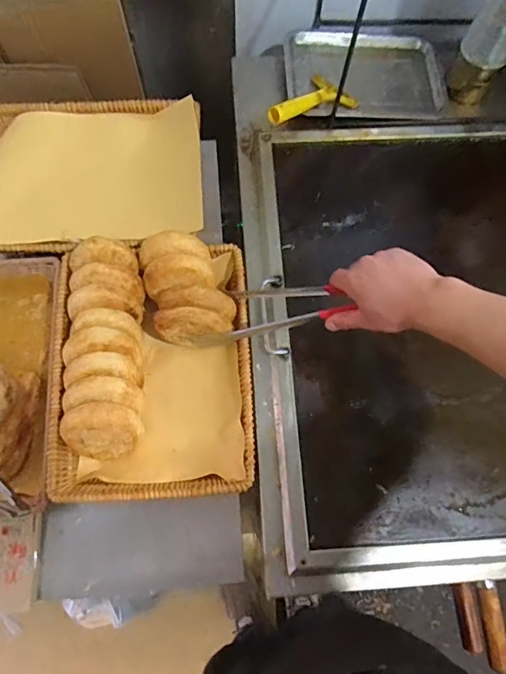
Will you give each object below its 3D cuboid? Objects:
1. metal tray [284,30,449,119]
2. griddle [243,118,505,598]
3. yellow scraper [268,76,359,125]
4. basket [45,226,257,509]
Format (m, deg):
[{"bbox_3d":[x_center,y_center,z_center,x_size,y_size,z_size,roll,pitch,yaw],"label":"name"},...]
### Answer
[{"bbox_3d":[0.206,-0.503,0.872,0.282,0.029,0.209,1,71,-1],"label":"metal tray"},{"bbox_3d":[0.412,-0.035,0.751,0.829,0.122,0.731,-4,71,-3],"label":"griddle"},{"bbox_3d":[0.098,-0.415,0.830,0.175,0.029,0.088,-33,74,-27],"label":"yellow scraper"},{"bbox_3d":[-0.150,0.043,0.715,0.283,0.120,0.377,-3,71,-2],"label":"basket"}]

